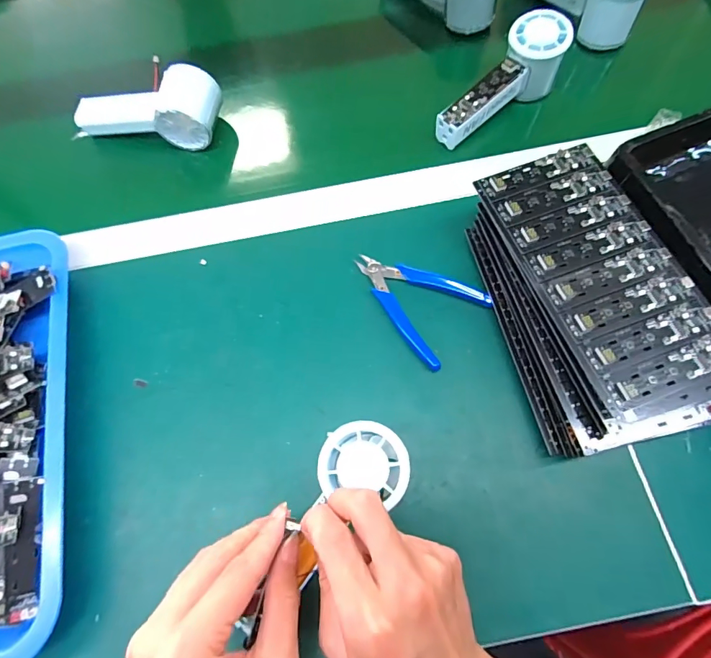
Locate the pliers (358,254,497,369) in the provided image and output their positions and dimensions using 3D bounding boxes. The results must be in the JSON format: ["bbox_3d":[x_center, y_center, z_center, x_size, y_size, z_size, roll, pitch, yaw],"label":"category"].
[{"bbox_3d":[0.060,-0.032,0.366,0.077,0.010,0.116,-32,70,-9],"label":"pliers"}]

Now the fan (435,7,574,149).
[{"bbox_3d":[0.149,-0.242,0.427,0.055,0.058,0.148,39,76,17],"label":"fan"}]

